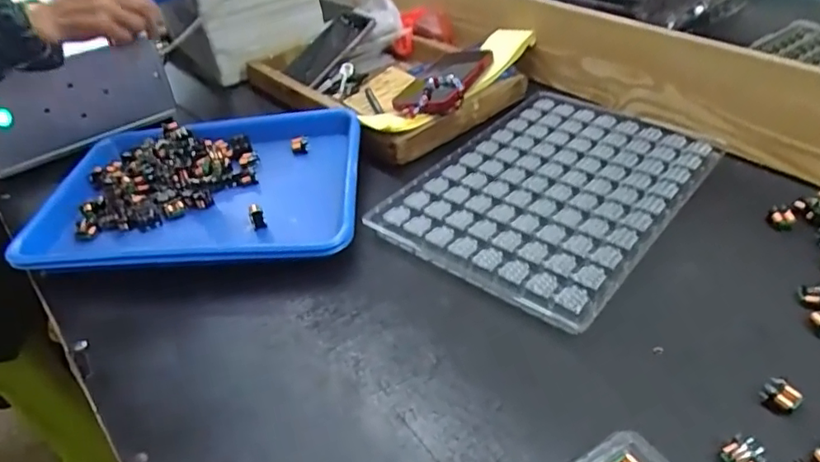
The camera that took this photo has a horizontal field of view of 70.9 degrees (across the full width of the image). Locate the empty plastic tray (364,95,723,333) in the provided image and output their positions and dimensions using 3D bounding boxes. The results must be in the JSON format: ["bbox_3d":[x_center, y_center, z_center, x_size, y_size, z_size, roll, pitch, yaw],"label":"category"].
[{"bbox_3d":[0.152,-0.050,0.616,0.237,0.017,0.324,25,49,32],"label":"empty plastic tray"}]

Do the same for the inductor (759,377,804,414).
[{"bbox_3d":[0.261,0.117,0.405,0.018,0.015,0.023,-33,46,-28],"label":"inductor"}]

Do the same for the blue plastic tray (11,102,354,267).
[{"bbox_3d":[-0.226,-0.045,0.636,0.336,0.048,0.250,-5,40,2],"label":"blue plastic tray"}]

